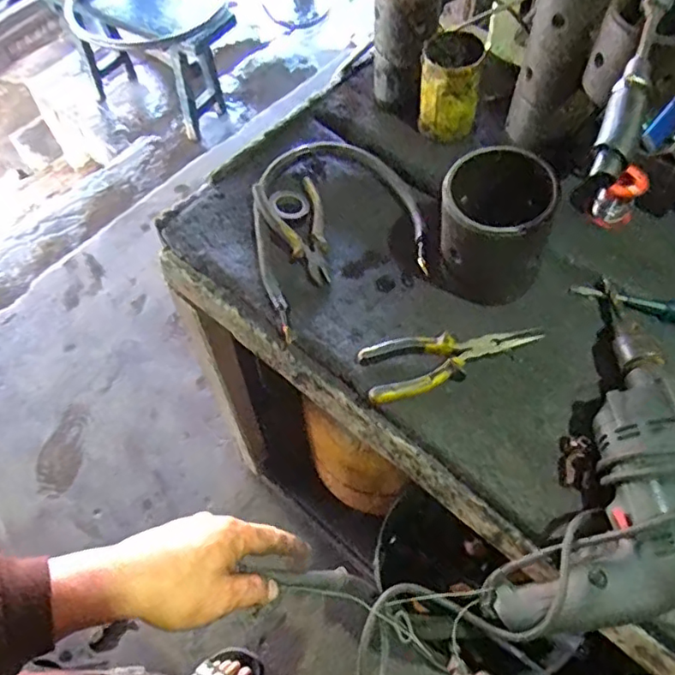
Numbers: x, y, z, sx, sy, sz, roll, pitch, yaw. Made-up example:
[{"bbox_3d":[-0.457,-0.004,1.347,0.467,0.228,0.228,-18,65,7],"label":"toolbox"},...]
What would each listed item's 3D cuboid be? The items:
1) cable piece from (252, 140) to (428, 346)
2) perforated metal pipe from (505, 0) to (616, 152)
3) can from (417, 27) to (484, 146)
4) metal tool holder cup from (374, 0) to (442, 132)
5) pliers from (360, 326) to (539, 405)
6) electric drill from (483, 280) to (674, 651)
[{"bbox_3d":[-0.004,-0.142,0.718,0.205,0.039,0.264,-15,60,-6],"label":"cable piece"},{"bbox_3d":[0.247,-0.310,0.640,0.075,0.196,0.077,-1,59,2],"label":"perforated metal pipe"},{"bbox_3d":[0.144,-0.327,0.750,0.075,0.106,0.087,9,60,8],"label":"can"},{"bbox_3d":[0.085,-0.366,0.746,0.080,0.166,0.076,1,59,3],"label":"metal tool holder cup"},{"bbox_3d":[0.123,0.020,0.614,0.195,0.019,0.061,-13,59,-5],"label":"pliers"},{"bbox_3d":[0.262,0.112,0.503,0.140,0.083,0.343,22,71,15],"label":"electric drill"}]

